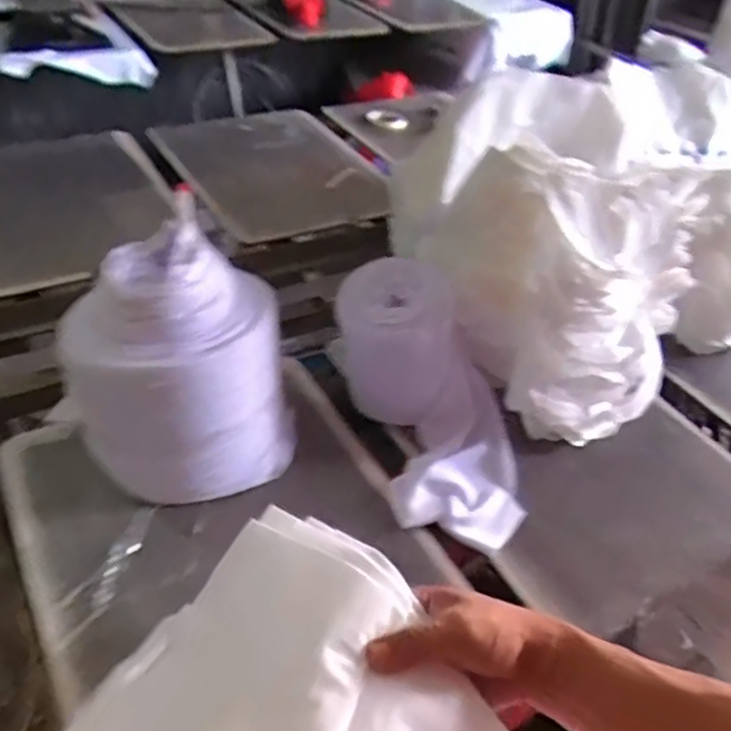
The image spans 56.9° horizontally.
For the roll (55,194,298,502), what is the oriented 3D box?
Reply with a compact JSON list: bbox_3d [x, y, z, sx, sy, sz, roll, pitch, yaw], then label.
[{"bbox_3d":[-0.199,0.014,0.787,0.192,0.272,0.205,3,40,-3],"label":"roll"}]

